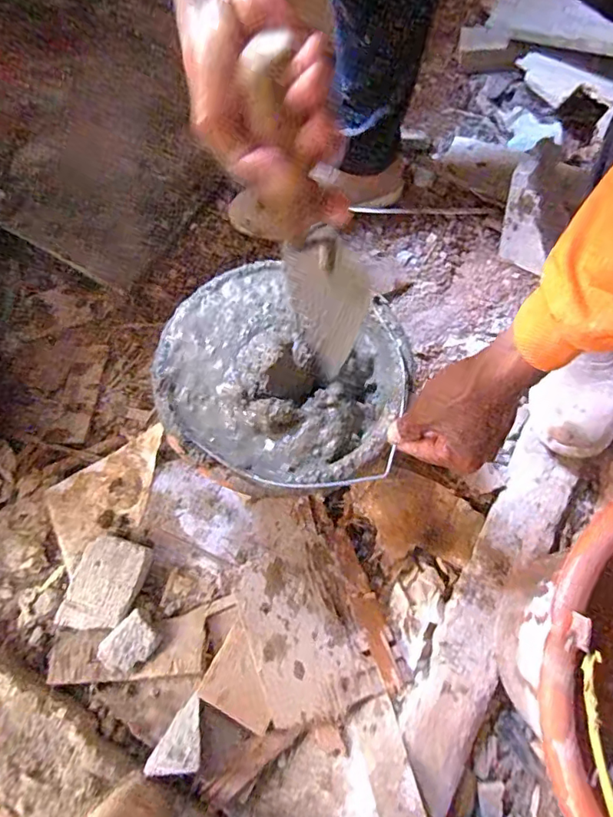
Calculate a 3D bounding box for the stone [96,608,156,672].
[{"bbox_3d":[-0.194,0.258,0.570,0.046,0.020,0.061,41,75,16],"label":"stone"}]

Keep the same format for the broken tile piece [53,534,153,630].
[{"bbox_3d":[-0.232,0.201,0.599,0.080,0.019,0.104,19,70,9],"label":"broken tile piece"}]

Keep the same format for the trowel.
[{"bbox_3d":[0.007,-0.119,0.390,0.076,0.284,0.044,20,68,20],"label":"trowel"}]

